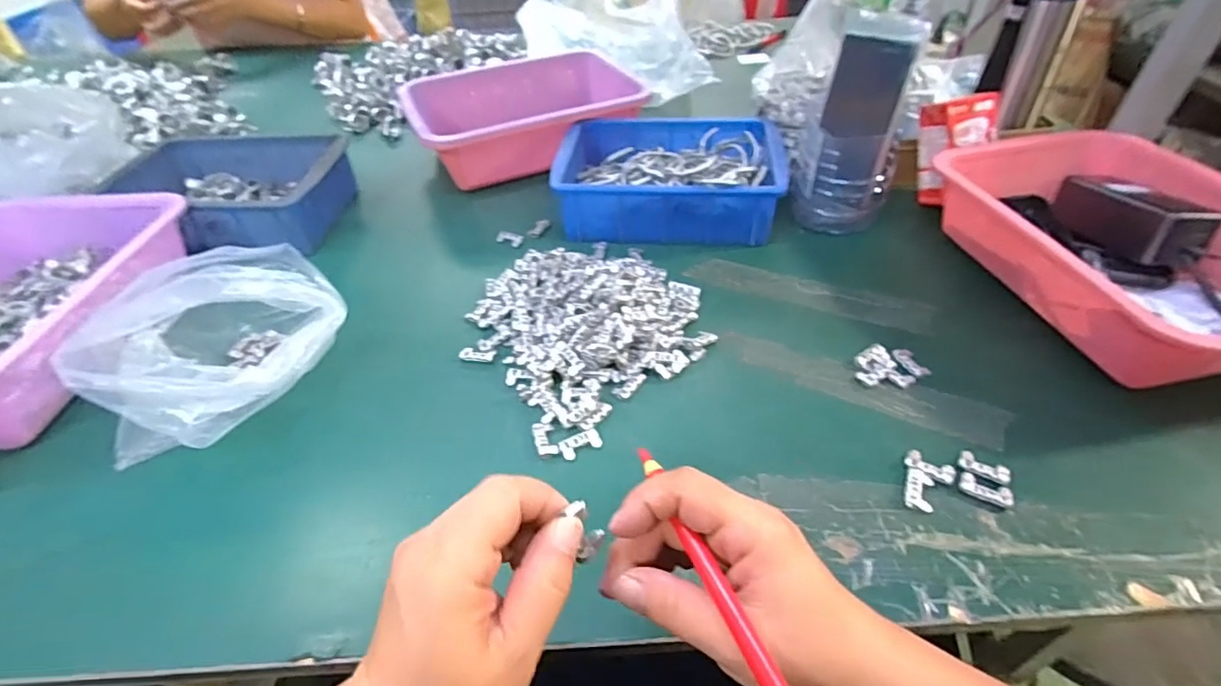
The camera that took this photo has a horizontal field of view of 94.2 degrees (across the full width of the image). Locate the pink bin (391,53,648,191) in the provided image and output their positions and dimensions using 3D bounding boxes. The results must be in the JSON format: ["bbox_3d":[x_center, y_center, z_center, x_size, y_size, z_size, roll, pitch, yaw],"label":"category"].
[{"bbox_3d":[-0.114,-0.316,0.783,0.298,0.079,0.224,-15,45,-14],"label":"pink bin"}]

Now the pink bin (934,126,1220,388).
[{"bbox_3d":[0.448,-0.090,0.501,0.211,0.079,0.306,-9,44,-8],"label":"pink bin"}]

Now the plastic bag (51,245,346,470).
[{"bbox_3d":[-0.318,0.004,0.448,0.149,0.105,0.158,14,45,16],"label":"plastic bag"}]

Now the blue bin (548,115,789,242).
[{"bbox_3d":[0.068,-0.192,0.653,0.240,0.071,0.173,5,44,7],"label":"blue bin"}]

